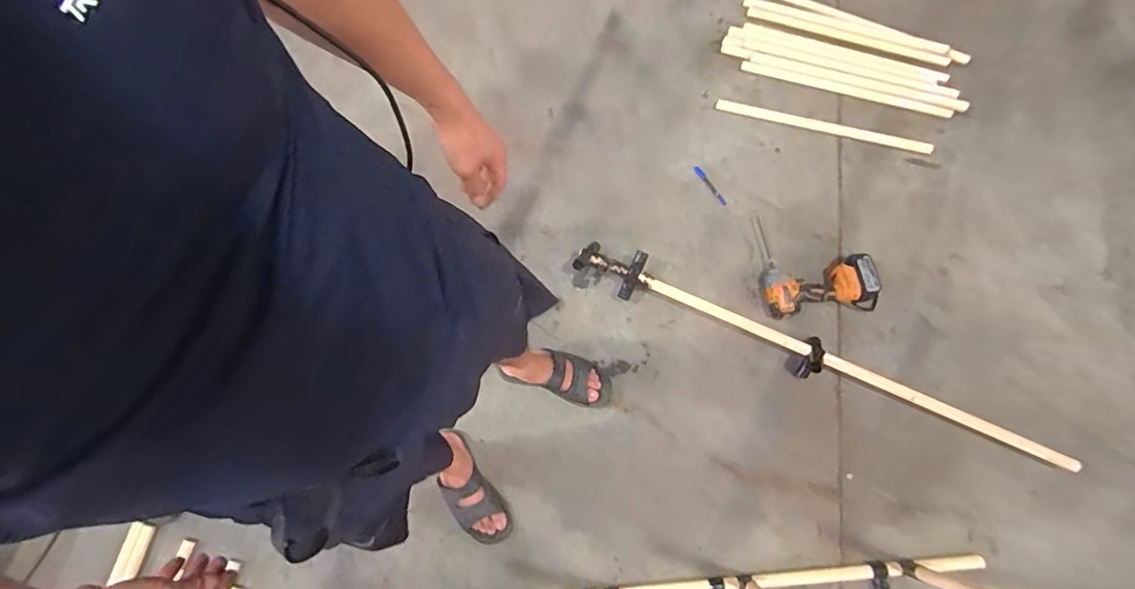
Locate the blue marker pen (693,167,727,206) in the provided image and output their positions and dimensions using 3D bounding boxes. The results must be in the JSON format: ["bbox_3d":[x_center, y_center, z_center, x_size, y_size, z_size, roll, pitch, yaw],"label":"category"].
[{"bbox_3d":[0.384,-0.292,1.453,0.017,0.011,0.133,-32,75,-9],"label":"blue marker pen"}]

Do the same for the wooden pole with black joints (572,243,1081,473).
[{"bbox_3d":[0.582,0.152,1.269,1.218,0.094,0.113,26,75,8],"label":"wooden pole with black joints"}]

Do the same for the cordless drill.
[{"bbox_3d":[0.612,-0.088,1.340,0.267,0.070,0.277,-6,73,-1],"label":"cordless drill"}]

